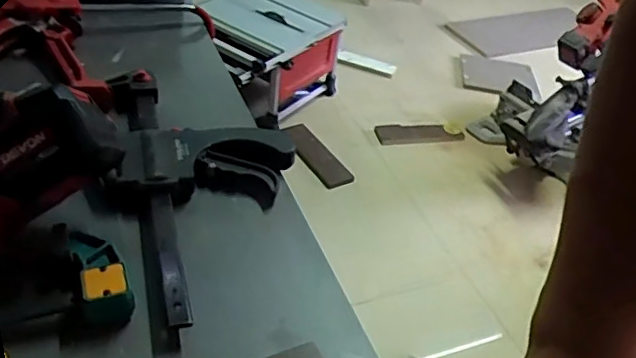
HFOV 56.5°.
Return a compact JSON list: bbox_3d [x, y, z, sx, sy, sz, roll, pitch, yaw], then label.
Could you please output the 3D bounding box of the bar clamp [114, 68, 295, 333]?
[{"bbox_3d":[-0.092,-0.005,0.524,0.156,0.031,0.314,-6,41,-17],"label":"bar clamp"}]

